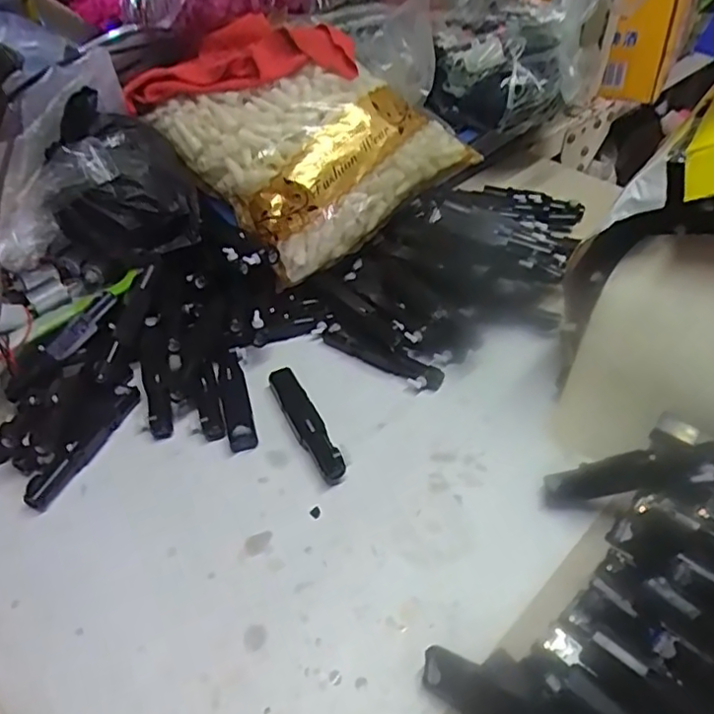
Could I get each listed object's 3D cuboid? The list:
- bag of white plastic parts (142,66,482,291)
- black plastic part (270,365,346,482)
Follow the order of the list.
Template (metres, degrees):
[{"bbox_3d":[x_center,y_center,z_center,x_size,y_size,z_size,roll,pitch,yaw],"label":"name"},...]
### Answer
[{"bbox_3d":[-0.048,-0.222,0.594,0.218,0.065,0.229,-43,85,-5],"label":"bag of white plastic parts"},{"bbox_3d":[-0.042,0.052,0.490,0.021,0.018,0.114,-21,49,-18],"label":"black plastic part"}]

